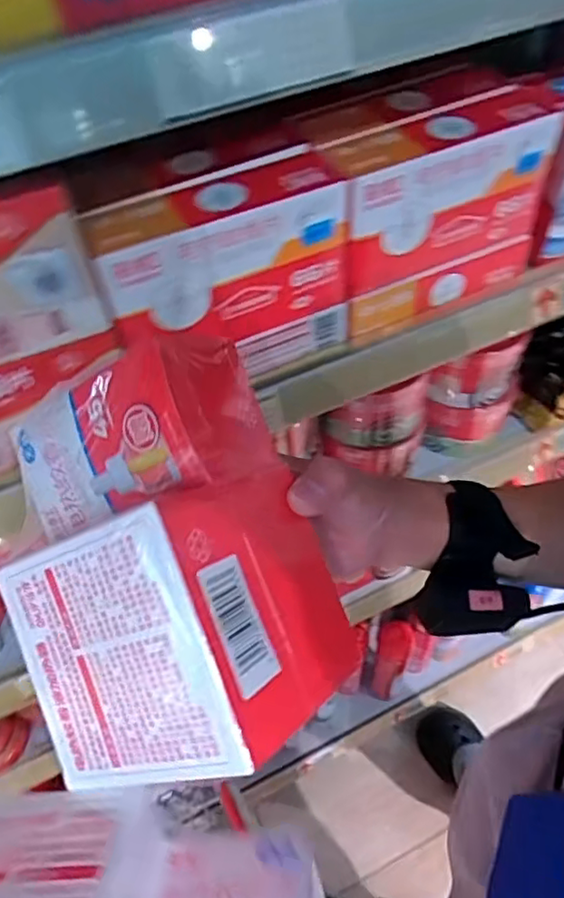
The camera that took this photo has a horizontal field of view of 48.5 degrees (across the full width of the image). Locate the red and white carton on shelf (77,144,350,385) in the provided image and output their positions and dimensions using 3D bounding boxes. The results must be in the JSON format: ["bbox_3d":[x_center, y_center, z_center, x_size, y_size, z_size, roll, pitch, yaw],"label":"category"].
[{"bbox_3d":[-0.039,-0.128,0.477,0.179,0.143,0.072,-18,55,-9],"label":"red and white carton on shelf"}]

